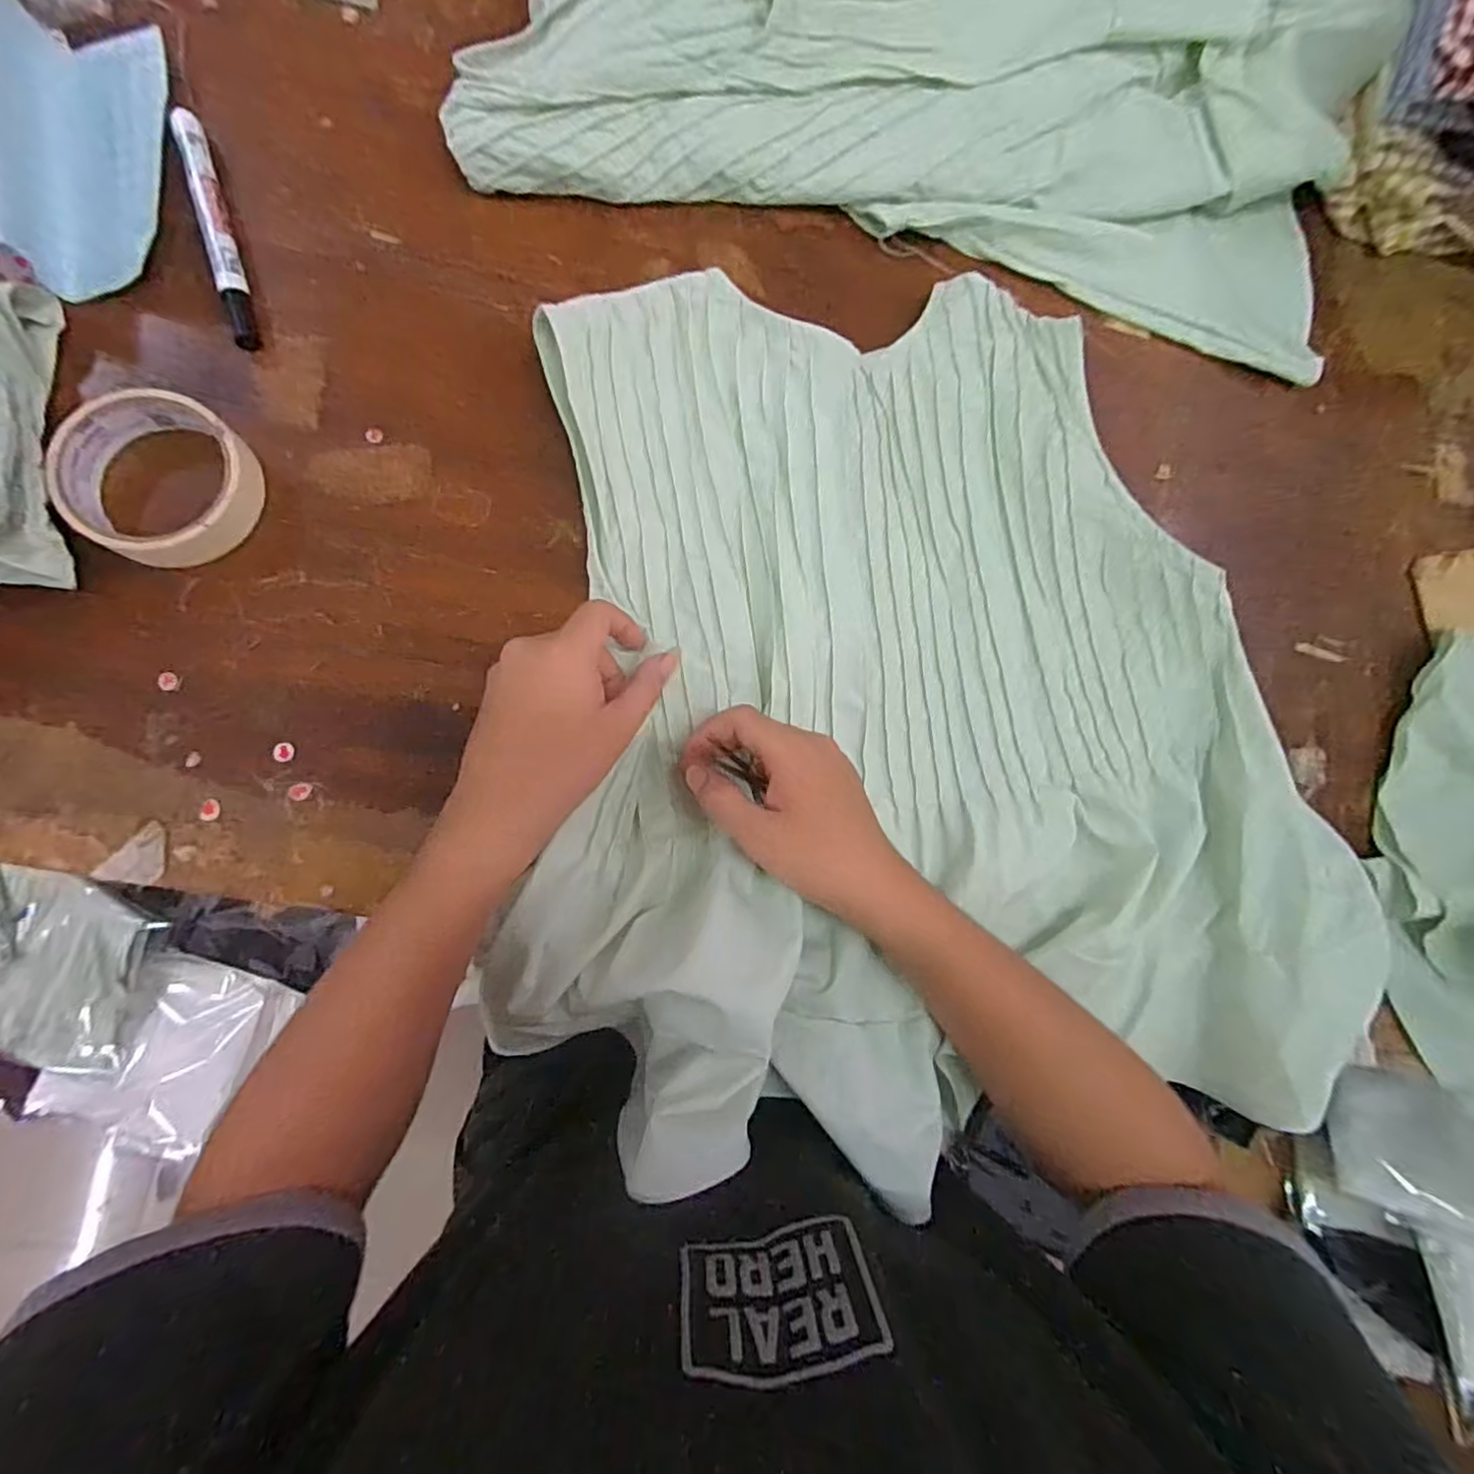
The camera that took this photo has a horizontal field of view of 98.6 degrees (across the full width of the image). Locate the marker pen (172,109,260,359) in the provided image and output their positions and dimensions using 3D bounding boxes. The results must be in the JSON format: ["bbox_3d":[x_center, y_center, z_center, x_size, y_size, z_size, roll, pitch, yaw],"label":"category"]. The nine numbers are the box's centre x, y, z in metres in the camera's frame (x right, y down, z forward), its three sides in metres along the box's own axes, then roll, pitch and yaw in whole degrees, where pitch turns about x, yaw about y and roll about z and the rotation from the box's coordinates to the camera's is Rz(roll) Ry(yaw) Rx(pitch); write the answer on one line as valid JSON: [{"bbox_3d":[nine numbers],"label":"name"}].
[{"bbox_3d":[-0.301,-0.294,0.368,0.015,0.012,0.142,-16,86,-10],"label":"marker pen"}]

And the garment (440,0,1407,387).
[{"bbox_3d":[0.147,-0.507,0.406,0.603,0.062,0.439,4,83,-8],"label":"garment"}]

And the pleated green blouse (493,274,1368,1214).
[{"bbox_3d":[0.120,-0.022,0.368,0.465,0.059,0.496,5,84,-7],"label":"pleated green blouse"}]

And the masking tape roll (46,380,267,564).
[{"bbox_3d":[-0.310,-0.140,0.341,0.092,0.029,0.086,1,84,-8],"label":"masking tape roll"}]

